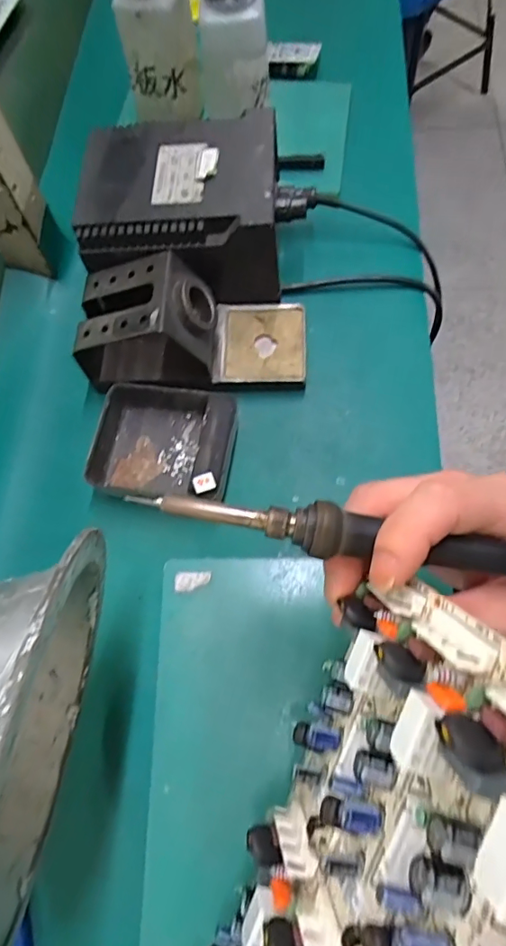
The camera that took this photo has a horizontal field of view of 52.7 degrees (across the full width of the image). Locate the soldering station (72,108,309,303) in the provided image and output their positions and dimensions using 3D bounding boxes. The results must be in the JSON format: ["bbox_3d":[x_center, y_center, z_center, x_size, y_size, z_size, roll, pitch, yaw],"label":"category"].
[{"bbox_3d":[-0.045,-0.189,0.390,0.159,0.089,0.131,-1,69,4],"label":"soldering station"}]

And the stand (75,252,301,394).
[{"bbox_3d":[-0.042,-0.106,0.367,0.157,0.070,0.074,-1,68,2],"label":"stand"}]

